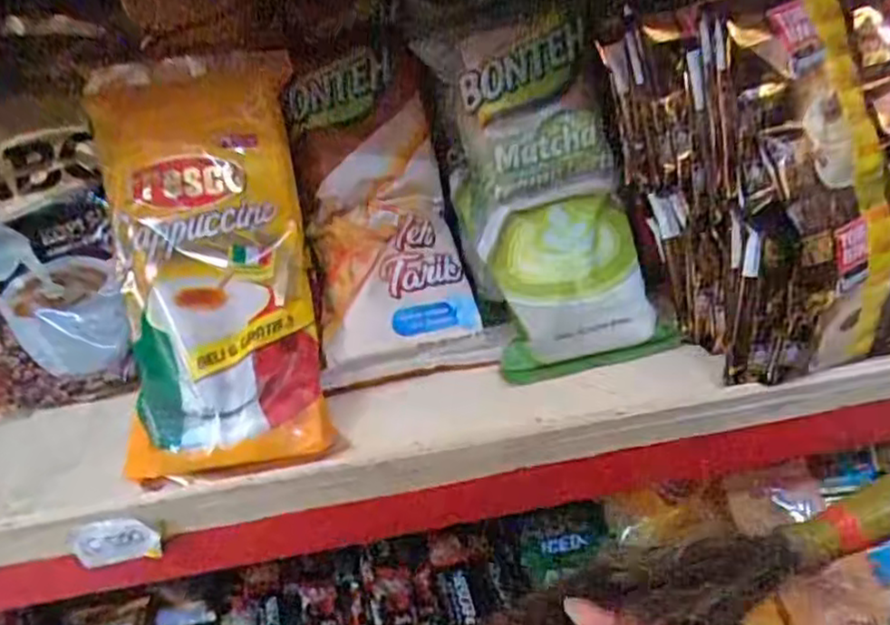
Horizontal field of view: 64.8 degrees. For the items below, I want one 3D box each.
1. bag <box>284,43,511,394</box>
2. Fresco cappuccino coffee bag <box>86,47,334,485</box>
[{"bbox_3d":[-0.044,-0.068,0.493,0.118,0.228,0.057,-14,-4,-11],"label":"bag"},{"bbox_3d":[-0.150,-0.035,0.448,0.126,0.045,0.266,-10,81,-5],"label":"Fresco cappuccino coffee bag"}]

